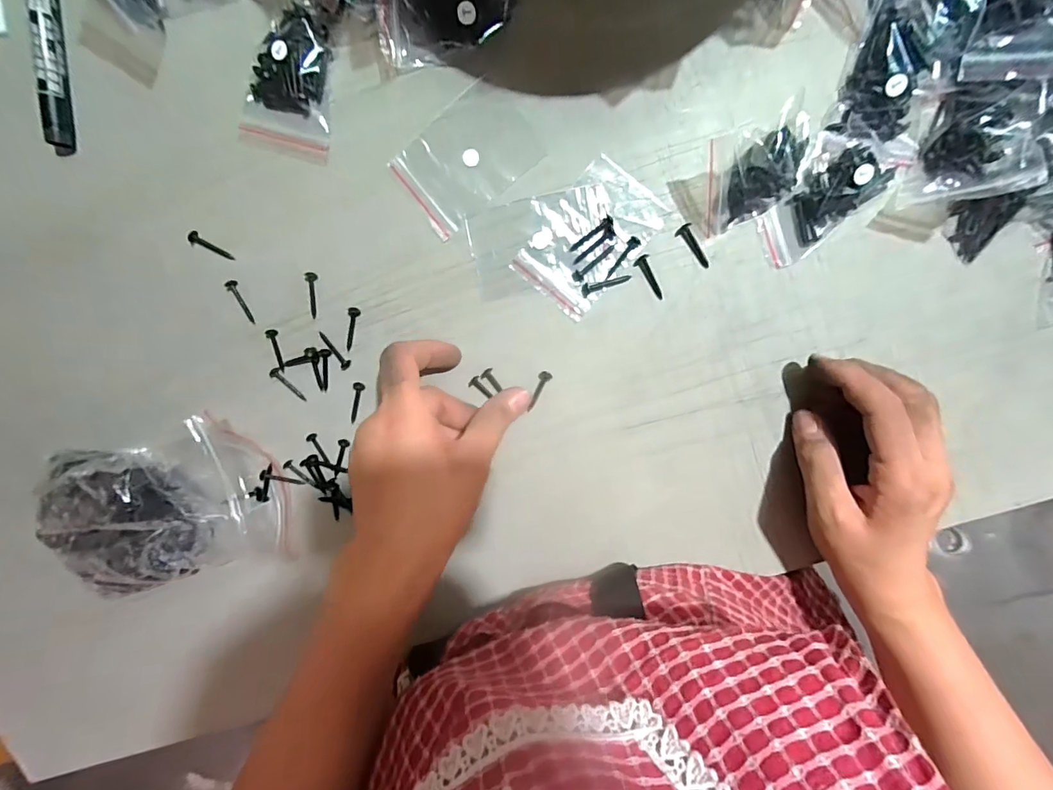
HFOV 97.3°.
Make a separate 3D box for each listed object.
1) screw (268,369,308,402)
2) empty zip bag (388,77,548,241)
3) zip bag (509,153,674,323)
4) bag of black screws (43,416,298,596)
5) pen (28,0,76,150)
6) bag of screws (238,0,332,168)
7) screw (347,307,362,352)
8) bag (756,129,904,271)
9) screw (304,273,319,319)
[{"bbox_3d":[-0.167,-0.007,0.326,0.006,0.004,0.030,-43,95,8],"label":"screw"},{"bbox_3d":[-0.037,-0.150,0.293,0.085,0.004,0.058,-36,97,9],"label":"empty zip bag"},{"bbox_3d":[0.041,-0.101,0.298,0.058,0.004,0.091,41,100,-5],"label":"zip bag"},{"bbox_3d":[-0.248,0.079,0.317,0.142,0.054,0.113,-12,100,5],"label":"bag of black screws"},{"bbox_3d":[-0.294,-0.214,0.285,0.012,0.013,0.110,5,101,2],"label":"pen"},{"bbox_3d":[-0.148,-0.192,0.285,0.054,0.017,0.079,13,101,0],"label":"bag of screws"},{"bbox_3d":[-0.119,-0.045,0.317,0.008,0.004,0.030,7,100,1],"label":"screw"},{"bbox_3d":[0.181,-0.123,0.277,0.088,0.024,0.047,-41,96,10],"label":"bag"},{"bbox_3d":[-0.144,-0.068,0.314,0.008,0.004,0.030,-3,99,3],"label":"screw"}]

